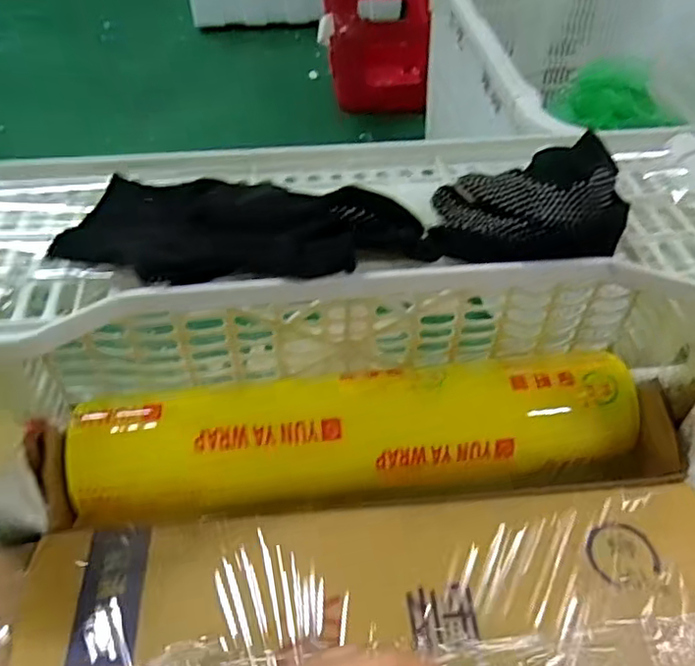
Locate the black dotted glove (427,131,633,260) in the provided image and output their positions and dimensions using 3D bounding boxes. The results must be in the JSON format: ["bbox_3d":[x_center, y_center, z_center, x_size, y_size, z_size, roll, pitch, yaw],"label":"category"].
[{"bbox_3d":[0.100,-0.079,0.350,0.106,0.040,0.074,-1,46,-2],"label":"black dotted glove"}]

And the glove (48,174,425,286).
[{"bbox_3d":[-0.059,-0.058,0.338,0.190,0.023,0.073,6,47,4],"label":"glove"}]

